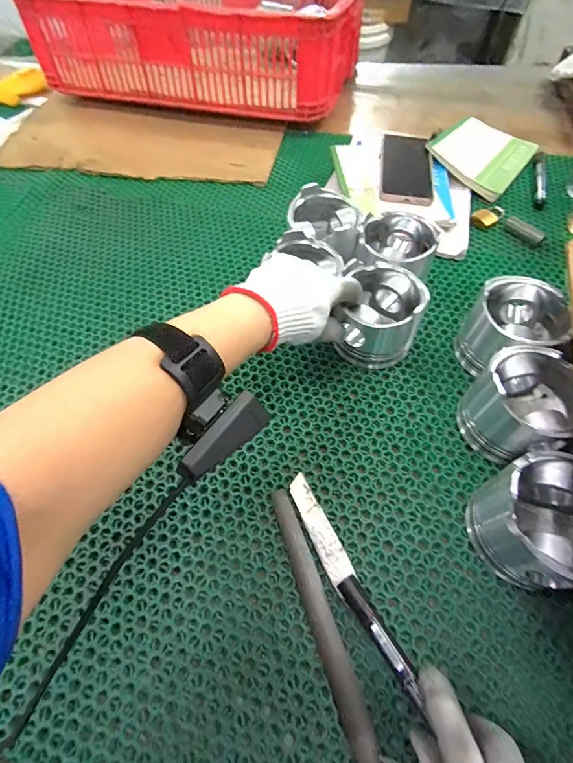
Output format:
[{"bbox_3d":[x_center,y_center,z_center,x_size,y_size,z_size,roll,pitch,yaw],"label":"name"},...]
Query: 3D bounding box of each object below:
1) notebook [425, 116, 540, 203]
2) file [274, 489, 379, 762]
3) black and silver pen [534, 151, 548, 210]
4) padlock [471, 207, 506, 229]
[{"bbox_3d":[0.340,-0.399,0.638,0.144,0.016,0.197,39,63,6],"label":"notebook"},{"bbox_3d":[0.032,0.204,0.292,0.017,0.006,0.238,-18,60,-8],"label":"file"},{"bbox_3d":[0.419,-0.335,0.608,0.019,0.012,0.152,14,58,10],"label":"black and silver pen"},{"bbox_3d":[0.311,-0.252,0.556,0.058,0.010,0.031,-27,62,-13],"label":"padlock"}]

